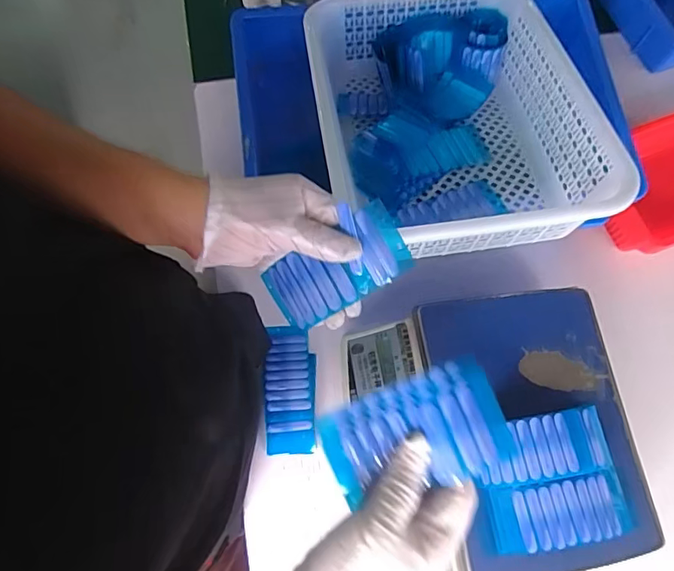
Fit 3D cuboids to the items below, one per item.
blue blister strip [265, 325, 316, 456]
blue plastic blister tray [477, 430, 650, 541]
[{"bbox_3d":[-0.056,0.125,0.608,0.059,0.018,0.152,-1,74,-2],"label":"blue blister strip"},{"bbox_3d":[0.204,0.208,0.461,0.120,0.024,0.058,-10,75,-5],"label":"blue plastic blister tray"}]

